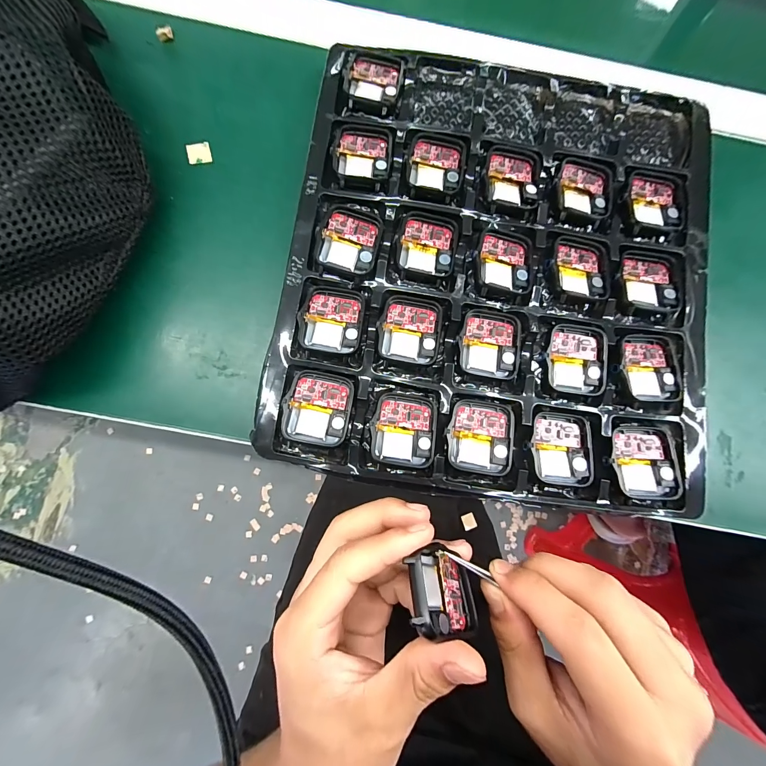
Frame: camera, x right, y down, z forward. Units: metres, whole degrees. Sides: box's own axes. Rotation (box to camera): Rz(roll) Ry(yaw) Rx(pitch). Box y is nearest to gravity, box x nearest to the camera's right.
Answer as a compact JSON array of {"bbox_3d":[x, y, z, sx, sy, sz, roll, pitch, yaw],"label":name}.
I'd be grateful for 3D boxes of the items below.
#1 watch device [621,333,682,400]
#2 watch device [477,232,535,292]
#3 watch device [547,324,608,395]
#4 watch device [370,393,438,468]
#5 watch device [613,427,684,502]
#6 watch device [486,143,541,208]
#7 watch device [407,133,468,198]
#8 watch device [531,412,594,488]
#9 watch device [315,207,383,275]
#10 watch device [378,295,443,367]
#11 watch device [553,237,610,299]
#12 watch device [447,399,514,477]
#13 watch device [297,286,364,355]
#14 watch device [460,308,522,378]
[{"bbox_3d":[0.165,-0.010,0.206,0.036,0.007,0.042,1,82,-3],"label":"watch device"},{"bbox_3d":[0.077,-0.077,0.210,0.037,0.006,0.040,8,82,-2],"label":"watch device"},{"bbox_3d":[0.119,-0.015,0.204,0.035,0.008,0.042,9,82,-2],"label":"watch device"},{"bbox_3d":[0.013,0.027,0.195,0.037,0.006,0.041,9,82,-2],"label":"watch device"},{"bbox_3d":[0.157,0.048,0.198,0.035,0.010,0.043,2,82,-3],"label":"watch device"},{"bbox_3d":[0.085,-0.136,0.219,0.037,0.007,0.043,7,82,-2],"label":"watch device"},{"bbox_3d":[0.036,-0.145,0.217,0.036,0.006,0.043,10,82,-2],"label":"watch device"},{"bbox_3d":[0.108,0.039,0.199,0.037,0.009,0.042,7,82,-2],"label":"watch device"},{"bbox_3d":[-0.021,-0.089,0.208,0.036,0.006,0.041,14,82,-1],"label":"watch device"},{"bbox_3d":[0.016,-0.033,0.206,0.036,0.009,0.041,5,82,-2],"label":"watch device"},{"bbox_3d":[0.125,-0.074,0.212,0.037,0.008,0.040,6,82,-2],"label":"watch device"},{"bbox_3d":[0.058,0.031,0.195,0.036,0.008,0.042,7,82,-2],"label":"watch device"},{"bbox_3d":[-0.031,-0.040,0.204,0.037,0.008,0.041,9,82,-2],"label":"watch device"},{"bbox_3d":[0.066,-0.025,0.207,0.037,0.011,0.042,8,82,-2],"label":"watch device"}]

